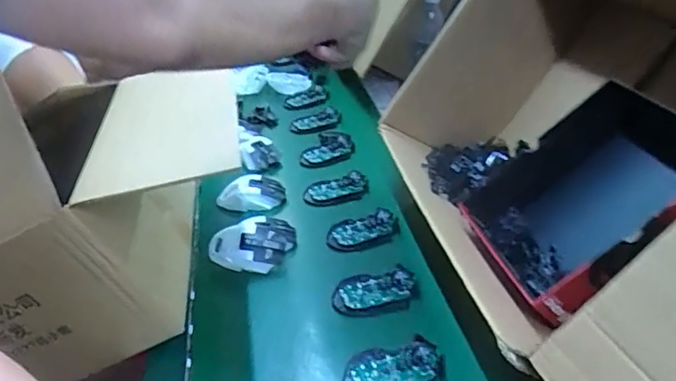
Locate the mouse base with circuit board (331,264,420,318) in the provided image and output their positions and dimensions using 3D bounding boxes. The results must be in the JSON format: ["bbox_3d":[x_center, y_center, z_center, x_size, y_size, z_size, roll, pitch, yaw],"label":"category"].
[{"bbox_3d":[0.051,0.135,0.698,0.115,0.018,0.068,-5,33,-3],"label":"mouse base with circuit board"}]

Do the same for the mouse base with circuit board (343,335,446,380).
[{"bbox_3d":[0.064,0.208,0.591,0.116,0.016,0.071,-8,34,-8],"label":"mouse base with circuit board"}]

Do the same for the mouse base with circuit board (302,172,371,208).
[{"bbox_3d":[-0.002,-0.001,0.922,0.114,0.026,0.067,-9,34,-8],"label":"mouse base with circuit board"}]

